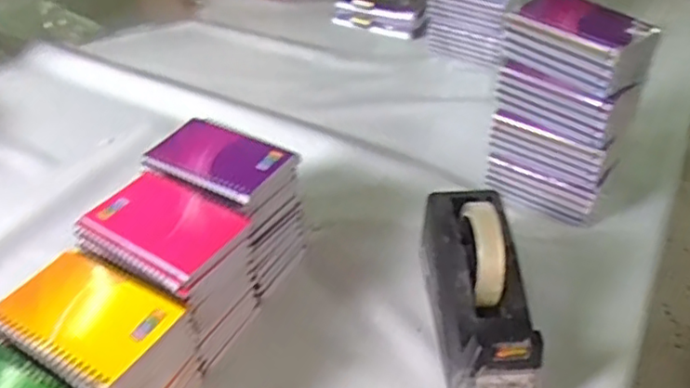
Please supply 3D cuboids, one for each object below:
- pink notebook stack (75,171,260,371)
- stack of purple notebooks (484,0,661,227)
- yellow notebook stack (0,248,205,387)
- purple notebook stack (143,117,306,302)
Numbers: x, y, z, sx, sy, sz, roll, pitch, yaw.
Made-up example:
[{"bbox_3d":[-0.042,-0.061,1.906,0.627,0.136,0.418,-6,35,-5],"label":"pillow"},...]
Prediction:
[{"bbox_3d":[-0.161,0.071,0.593,0.136,0.130,0.098,22,44,21],"label":"pink notebook stack"},{"bbox_3d":[0.239,-0.091,0.702,0.142,0.220,0.087,29,47,27],"label":"stack of purple notebooks"},{"bbox_3d":[-0.199,0.137,0.522,0.138,0.121,0.093,21,44,21],"label":"yellow notebook stack"},{"bbox_3d":[-0.122,0.012,0.659,0.150,0.134,0.104,23,45,22],"label":"purple notebook stack"}]

